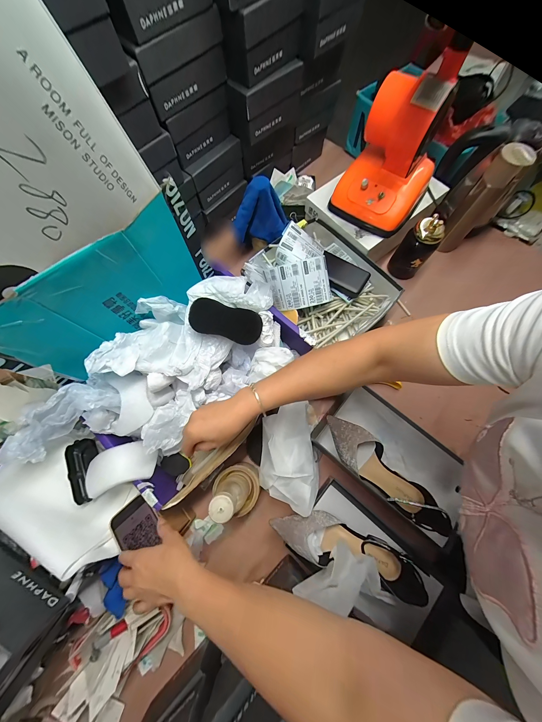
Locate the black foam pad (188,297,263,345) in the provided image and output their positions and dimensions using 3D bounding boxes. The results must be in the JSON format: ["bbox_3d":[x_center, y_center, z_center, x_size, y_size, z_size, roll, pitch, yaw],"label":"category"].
[{"bbox_3d":[-0.080,-0.071,0.436,0.126,0.028,0.060,14,94,-2],"label":"black foam pad"}]

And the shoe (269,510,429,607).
[{"bbox_3d":[0.134,0.341,0.436,0.264,0.092,0.074,20,75,7],"label":"shoe"}]

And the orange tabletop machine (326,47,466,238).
[{"bbox_3d":[0.268,-0.437,0.516,0.180,0.196,0.205,33,77,10],"label":"orange tabletop machine"}]

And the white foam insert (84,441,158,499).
[{"bbox_3d":[-0.252,0.177,0.412,0.103,0.015,0.067,-11,58,-29],"label":"white foam insert"}]

